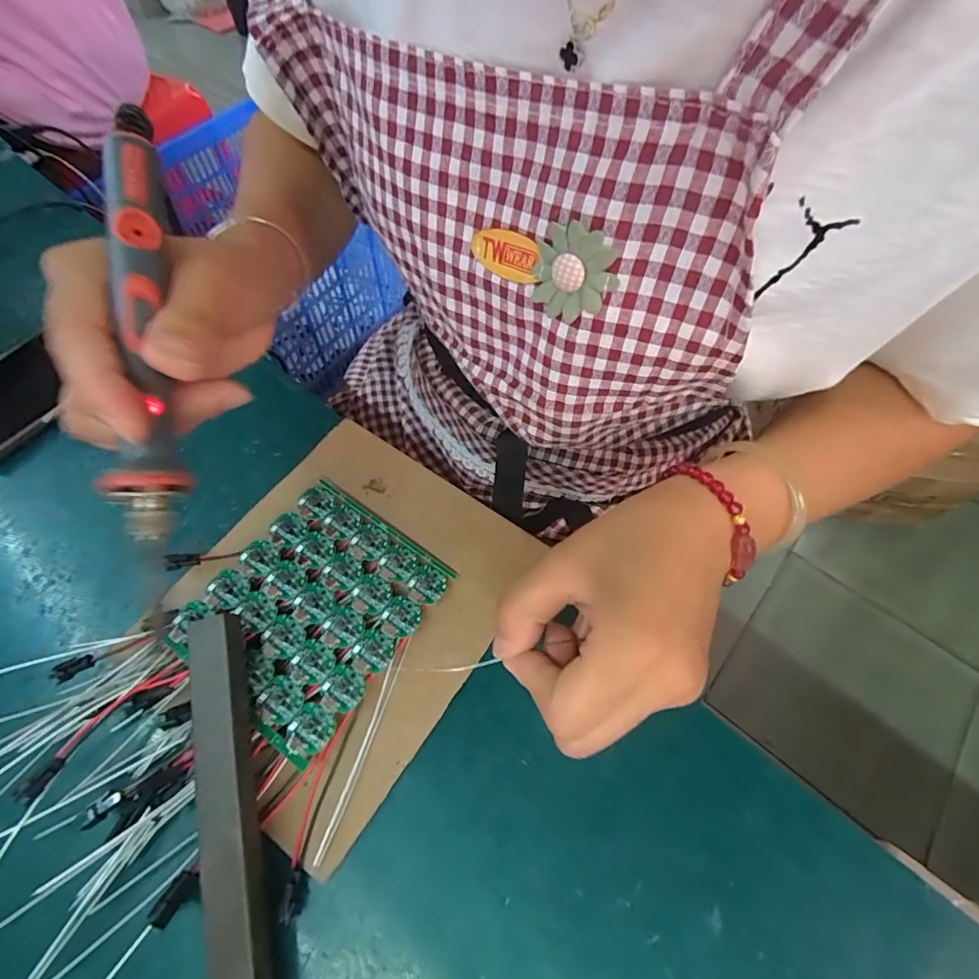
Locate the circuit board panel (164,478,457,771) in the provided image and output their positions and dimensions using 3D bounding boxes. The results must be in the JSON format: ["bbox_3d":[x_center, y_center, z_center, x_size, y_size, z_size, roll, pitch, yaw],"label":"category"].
[{"bbox_3d":[-0.097,0.064,0.267,0.106,0.017,0.118,32,69,16],"label":"circuit board panel"}]

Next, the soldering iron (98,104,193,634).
[{"bbox_3d":[-0.125,-0.054,0.171,0.018,0.017,0.181,-5,86,-1],"label":"soldering iron"}]

